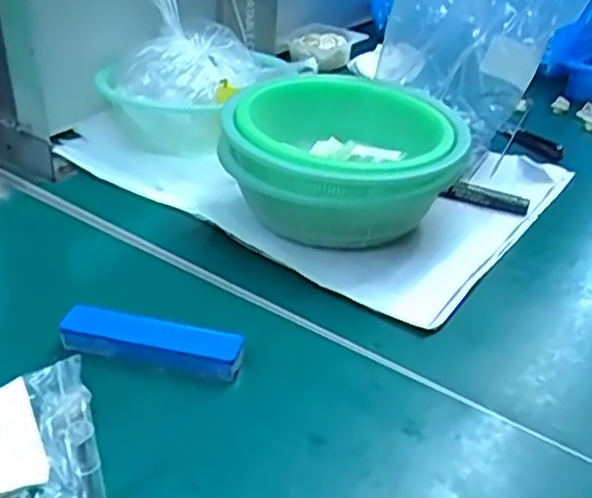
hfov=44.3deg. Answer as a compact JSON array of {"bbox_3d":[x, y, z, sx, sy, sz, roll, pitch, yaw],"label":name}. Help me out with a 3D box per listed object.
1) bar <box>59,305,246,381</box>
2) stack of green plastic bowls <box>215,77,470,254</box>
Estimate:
[{"bbox_3d":[-0.087,0.056,0.443,0.109,0.019,0.026,9,33,11],"label":"bar"},{"bbox_3d":[0.045,-0.068,0.594,0.168,0.102,0.184,15,34,19],"label":"stack of green plastic bowls"}]

